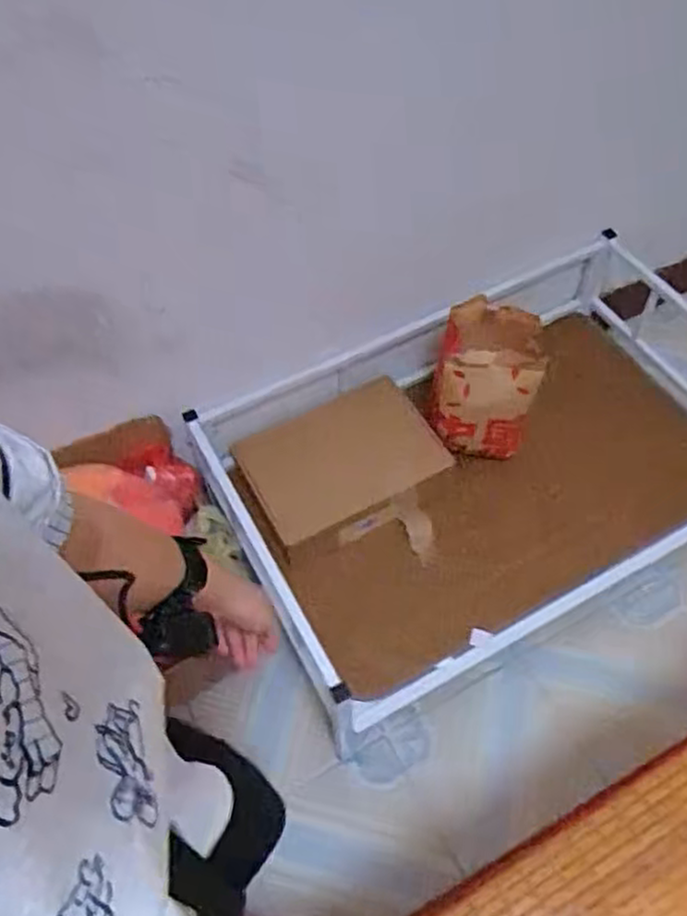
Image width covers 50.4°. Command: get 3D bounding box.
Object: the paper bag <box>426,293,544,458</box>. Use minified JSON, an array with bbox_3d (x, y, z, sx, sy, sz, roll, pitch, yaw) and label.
[{"bbox_3d":[0.248,-0.139,1.248,0.164,0.269,0.132,17,58,13],"label":"paper bag"}]

